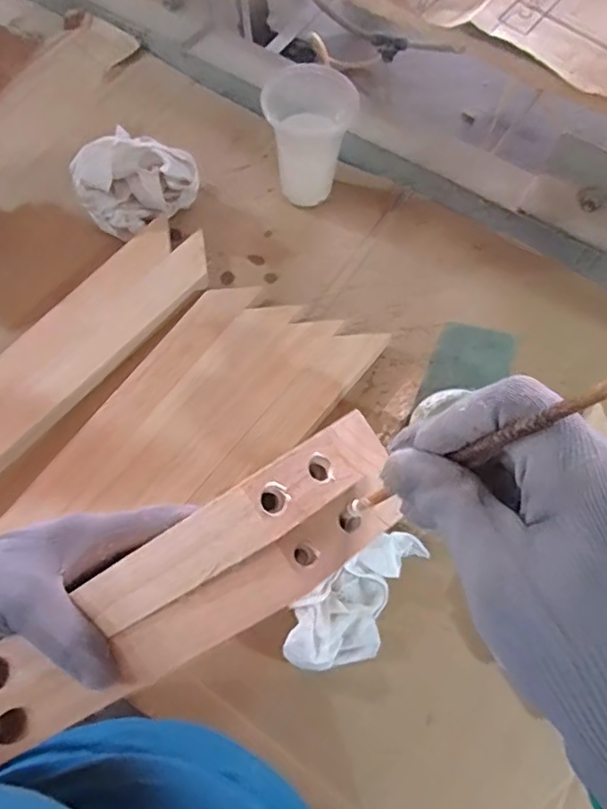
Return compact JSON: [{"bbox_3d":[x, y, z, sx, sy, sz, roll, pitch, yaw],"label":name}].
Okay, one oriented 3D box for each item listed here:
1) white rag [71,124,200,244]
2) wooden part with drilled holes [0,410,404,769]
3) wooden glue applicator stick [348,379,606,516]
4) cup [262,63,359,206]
[{"bbox_3d":[-0.215,-0.283,0.731,0.152,0.098,0.088,-21,69,-10],"label":"white rag"},{"bbox_3d":[-0.085,0.113,0.285,0.303,0.057,0.058,-36,70,13],"label":"wooden part with drilled holes"},{"bbox_3d":[0.054,0.020,0.194,0.006,0.172,0.004,7,66,-18],"label":"wooden glue applicator stick"},{"bbox_3d":[0.009,-0.346,0.737,0.099,0.151,0.084,-29,71,-13],"label":"cup"}]

